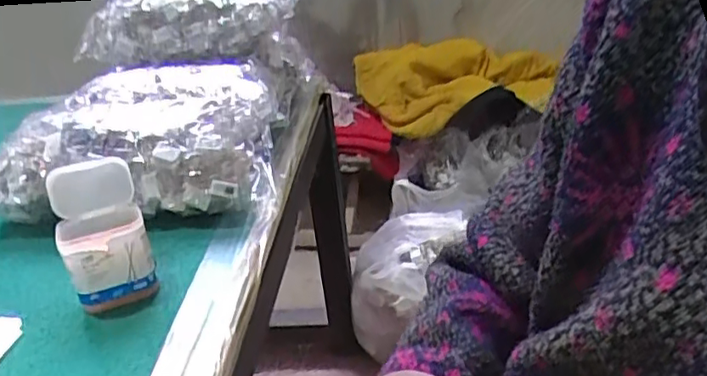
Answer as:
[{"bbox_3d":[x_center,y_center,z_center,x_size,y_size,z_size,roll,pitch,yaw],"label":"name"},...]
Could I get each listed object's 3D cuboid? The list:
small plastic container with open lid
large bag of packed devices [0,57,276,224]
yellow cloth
[{"bbox_3d":[-0.208,0.040,0.505,0.066,0.099,0.080,-17,29,-20],"label":"small plastic container with open lid"},{"bbox_3d":[-0.234,-0.045,0.677,0.292,0.108,0.225,-3,27,1],"label":"large bag of packed devices"},{"bbox_3d":[0.251,-0.248,1.415,0.472,0.173,0.164,-9,28,-10],"label":"yellow cloth"}]

